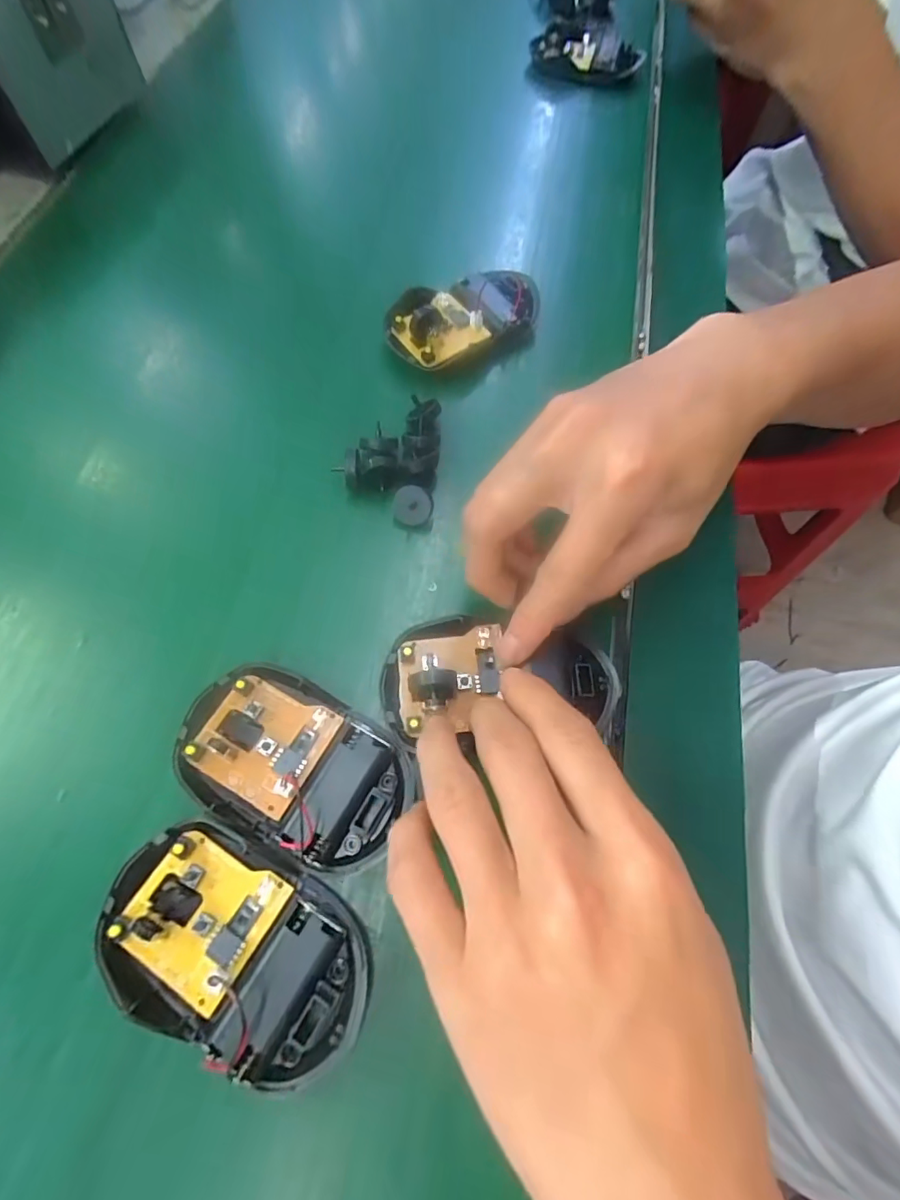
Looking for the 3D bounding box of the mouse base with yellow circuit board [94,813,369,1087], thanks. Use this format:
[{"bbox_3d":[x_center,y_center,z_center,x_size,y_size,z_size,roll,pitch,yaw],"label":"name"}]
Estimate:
[{"bbox_3d":[-0.075,0.120,0.177,0.095,0.012,0.059,22,68,6],"label":"mouse base with yellow circuit board"}]

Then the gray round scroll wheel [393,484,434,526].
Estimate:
[{"bbox_3d":[-0.018,-0.047,0.254,0.019,0.019,0.008,17,24,-3],"label":"gray round scroll wheel"}]

